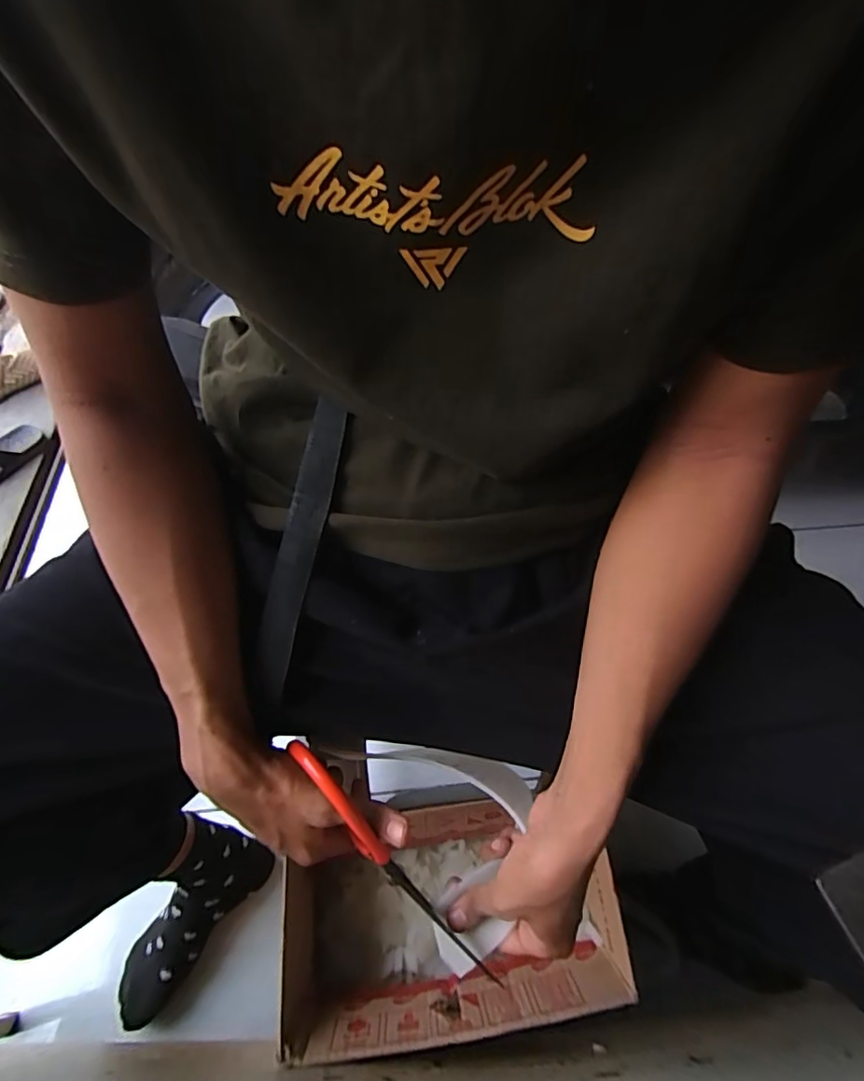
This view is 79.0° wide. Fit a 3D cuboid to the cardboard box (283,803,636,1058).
[{"bbox_3d":[0.014,0.377,0.537,0.299,0.126,0.179,-9,57,-5],"label":"cardboard box"}]

